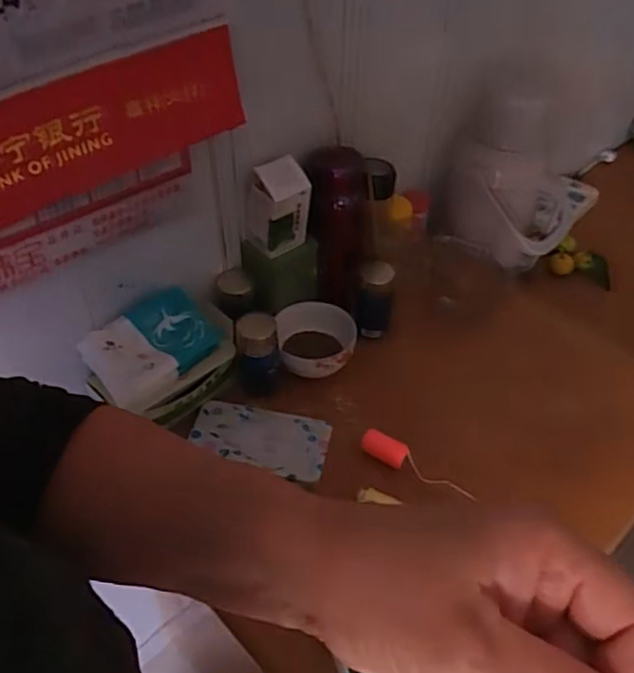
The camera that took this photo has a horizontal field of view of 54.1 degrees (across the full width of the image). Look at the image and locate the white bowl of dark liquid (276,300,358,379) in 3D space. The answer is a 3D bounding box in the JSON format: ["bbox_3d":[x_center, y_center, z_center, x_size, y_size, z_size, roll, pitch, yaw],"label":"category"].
[{"bbox_3d":[-0.001,0.004,0.817,0.102,0.053,0.112,0,44,0],"label":"white bowl of dark liquid"}]

